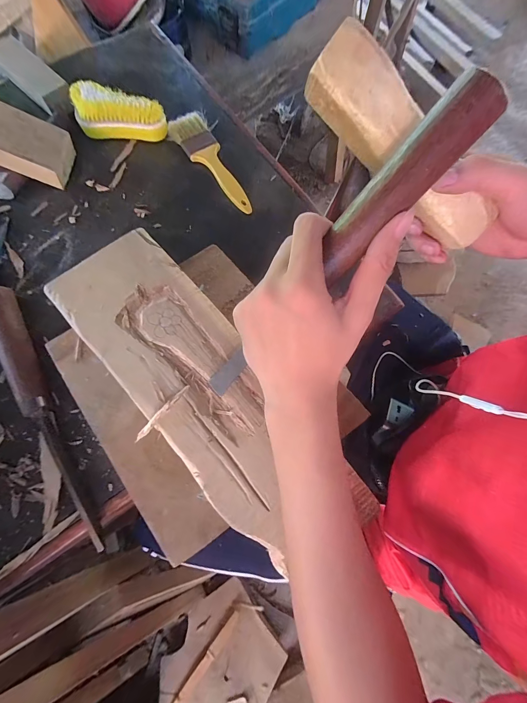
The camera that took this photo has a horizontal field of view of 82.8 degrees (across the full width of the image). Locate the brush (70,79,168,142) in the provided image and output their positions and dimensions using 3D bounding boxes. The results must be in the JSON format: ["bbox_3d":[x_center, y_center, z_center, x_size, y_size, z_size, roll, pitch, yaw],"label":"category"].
[{"bbox_3d":[-0.194,-0.326,0.409,0.122,0.043,0.053,2,74,0],"label":"brush"}]

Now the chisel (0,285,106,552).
[{"bbox_3d":[-0.228,0.057,0.300,0.026,0.035,0.287,-27,76,-9],"label":"chisel"}]

